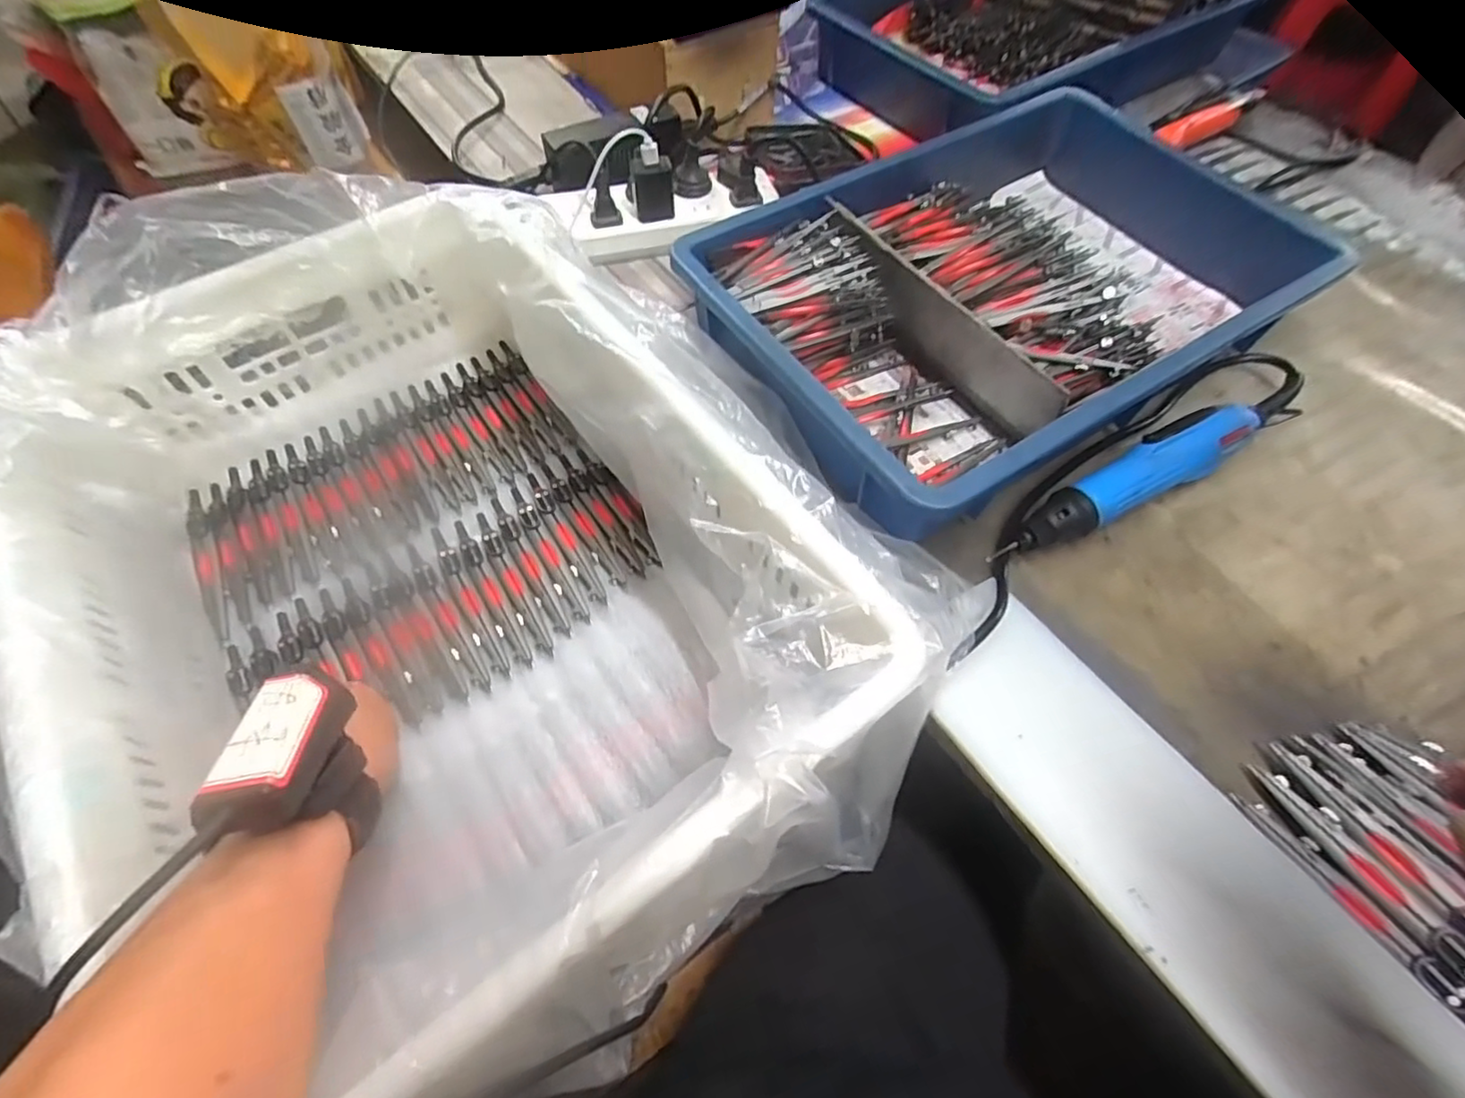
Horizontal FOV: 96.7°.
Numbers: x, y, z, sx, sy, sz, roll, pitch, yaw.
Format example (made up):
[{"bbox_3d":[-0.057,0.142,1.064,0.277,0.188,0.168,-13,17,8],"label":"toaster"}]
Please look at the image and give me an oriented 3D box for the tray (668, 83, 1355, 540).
[{"bbox_3d":[0.220,-0.209,0.517,0.459,0.085,0.284,-30,66,-18],"label":"tray"}]

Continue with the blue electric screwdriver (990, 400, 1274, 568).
[{"bbox_3d":[0.289,-0.055,0.451,0.257,0.037,0.037,-23,64,-15],"label":"blue electric screwdriver"}]

